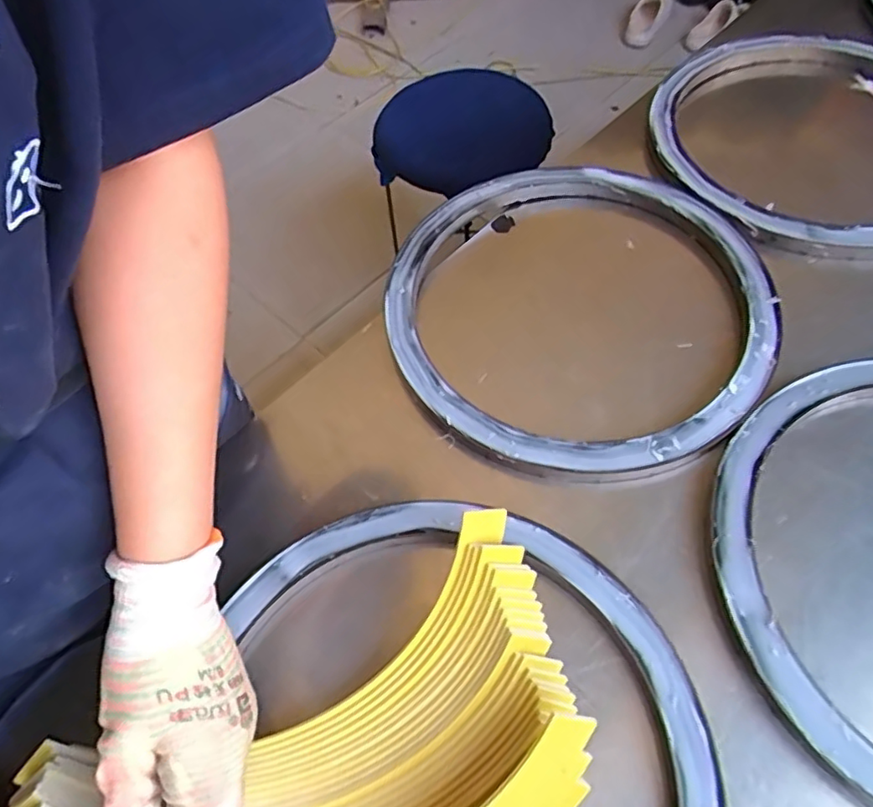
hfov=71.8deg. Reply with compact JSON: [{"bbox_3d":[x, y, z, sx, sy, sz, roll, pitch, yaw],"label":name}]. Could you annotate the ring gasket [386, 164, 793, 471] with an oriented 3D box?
[{"bbox_3d":[0.124,-0.092,0.532,0.330,0.015,0.322,-1,61,1],"label":"ring gasket"}]

